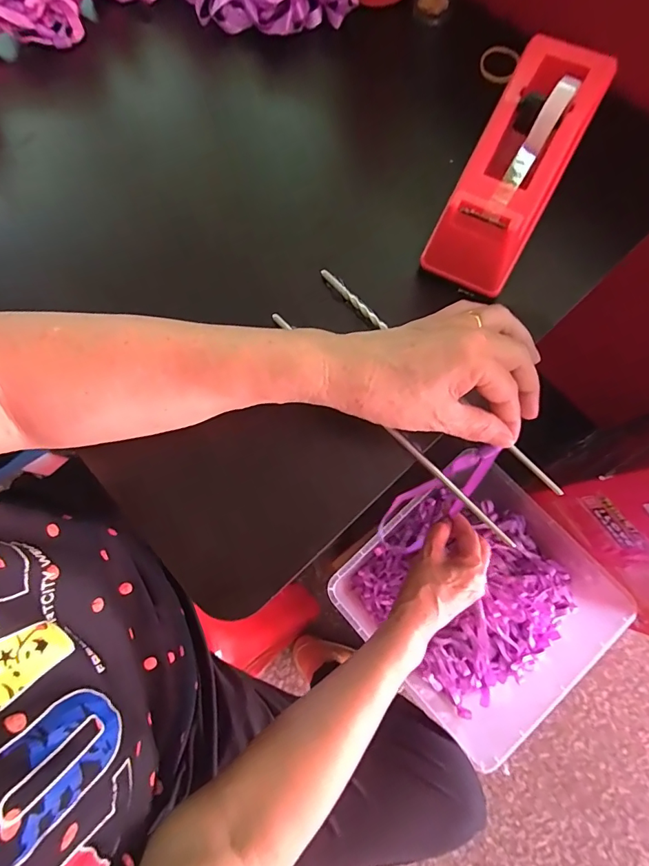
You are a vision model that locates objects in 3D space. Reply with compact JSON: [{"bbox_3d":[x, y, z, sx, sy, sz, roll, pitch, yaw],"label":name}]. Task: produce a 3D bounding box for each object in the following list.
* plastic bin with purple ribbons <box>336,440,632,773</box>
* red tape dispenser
[{"bbox_3d":[0.213,0.228,0.648,0.304,0.129,0.304,-42,78,-6],"label":"plastic bin with purple ribbons"},{"bbox_3d":[0.126,-0.178,0.294,0.062,0.071,0.163,28,92,6],"label":"red tape dispenser"}]

